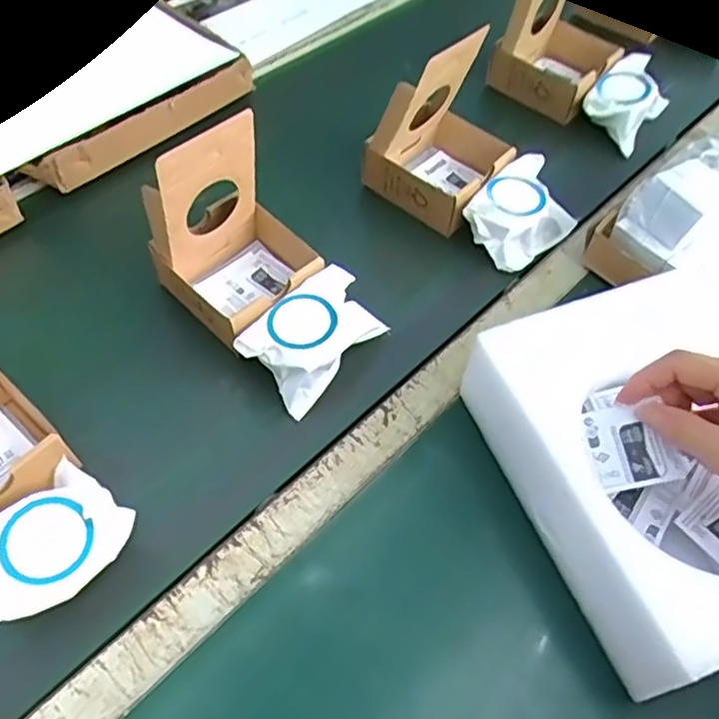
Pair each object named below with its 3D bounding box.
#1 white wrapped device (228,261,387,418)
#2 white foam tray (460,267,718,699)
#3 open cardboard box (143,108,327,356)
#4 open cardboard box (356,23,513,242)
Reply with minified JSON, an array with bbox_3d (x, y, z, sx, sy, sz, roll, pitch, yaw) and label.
[{"bbox_3d":[-0.039,-0.016,0.519,0.072,0.053,0.112,37,61,20],"label":"white wrapped device"},{"bbox_3d":[0.197,0.064,0.423,0.172,0.081,0.228,-15,60,-14],"label":"white foam tray"},{"bbox_3d":[-0.093,-0.099,0.512,0.114,0.143,0.113,40,62,21],"label":"open cardboard box"},{"bbox_3d":[0.082,-0.210,0.593,0.116,0.139,0.096,35,61,19],"label":"open cardboard box"}]

